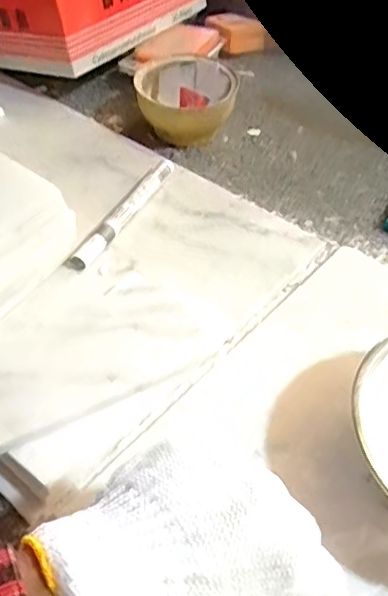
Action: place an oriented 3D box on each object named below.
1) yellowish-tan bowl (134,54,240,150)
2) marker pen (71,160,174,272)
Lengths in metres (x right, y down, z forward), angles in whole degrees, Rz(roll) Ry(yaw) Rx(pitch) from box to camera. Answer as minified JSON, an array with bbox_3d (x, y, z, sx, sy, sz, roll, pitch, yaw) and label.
[{"bbox_3d":[-0.008,-0.191,0.579,0.094,0.055,0.092,2,46,-2],"label":"yellowish-tan bowl"},{"bbox_3d":[-0.055,-0.071,0.484,0.013,0.016,0.141,23,49,17],"label":"marker pen"}]

